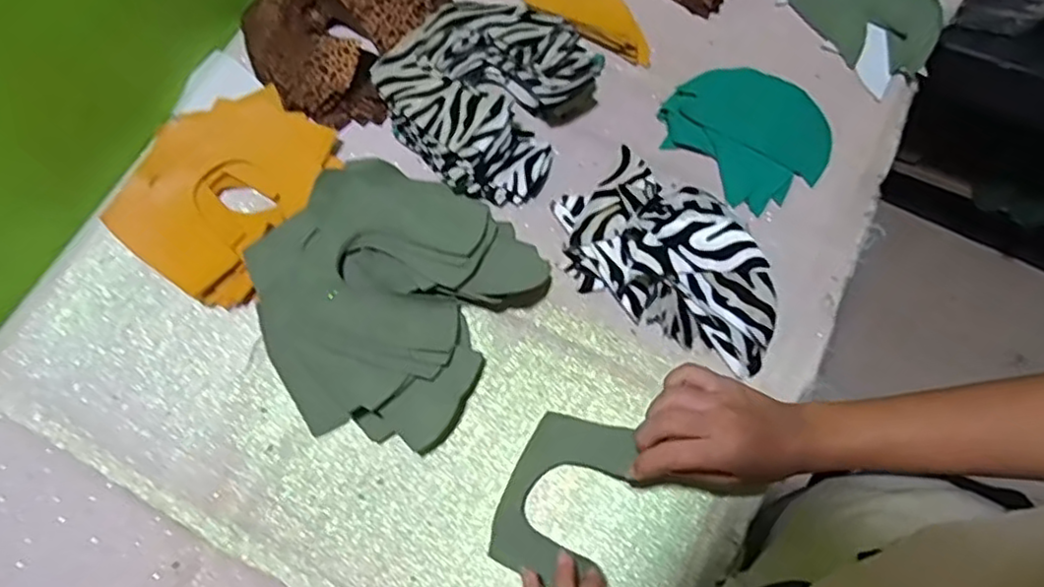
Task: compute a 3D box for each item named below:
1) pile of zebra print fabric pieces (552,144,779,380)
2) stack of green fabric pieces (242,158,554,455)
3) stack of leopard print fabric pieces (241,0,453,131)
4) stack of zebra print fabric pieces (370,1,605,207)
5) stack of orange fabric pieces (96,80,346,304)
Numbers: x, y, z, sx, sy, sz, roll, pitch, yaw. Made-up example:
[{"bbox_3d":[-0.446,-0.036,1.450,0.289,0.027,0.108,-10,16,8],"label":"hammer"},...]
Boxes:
[{"bbox_3d":[0.120,-0.029,0.536,0.111,0.056,0.202,-43,72,-13],"label":"pile of zebra print fabric pieces"},{"bbox_3d":[-0.112,0.002,0.540,0.201,0.056,0.219,30,73,14],"label":"stack of green fabric pieces"},{"bbox_3d":[-0.181,-0.262,0.645,0.167,0.038,0.191,23,72,12],"label":"stack of leopard print fabric pieces"},{"bbox_3d":[-0.037,-0.185,0.596,0.176,0.064,0.181,28,73,14],"label":"stack of zebra print fabric pieces"},{"bbox_3d":[-0.260,-0.097,0.590,0.159,0.033,0.186,31,74,14],"label":"stack of orange fabric pieces"}]

